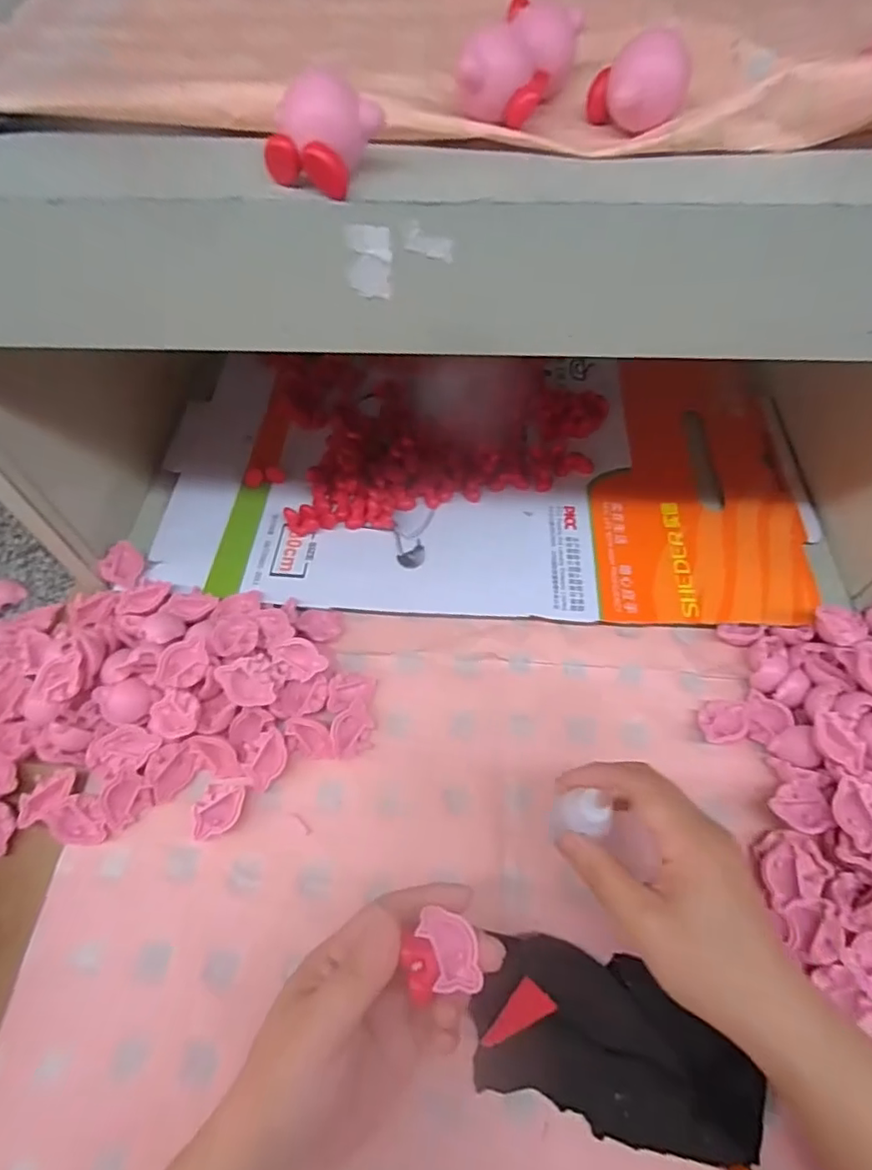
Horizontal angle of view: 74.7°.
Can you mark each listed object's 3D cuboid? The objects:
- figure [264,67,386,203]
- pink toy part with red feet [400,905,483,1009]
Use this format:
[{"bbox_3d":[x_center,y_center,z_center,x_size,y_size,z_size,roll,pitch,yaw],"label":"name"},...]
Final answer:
[{"bbox_3d":[-0.038,-0.151,0.190,0.028,0.028,0.027,25,67,15],"label":"figure"},{"bbox_3d":[0.002,0.158,0.246,0.030,0.014,0.032,-14,58,-8],"label":"pink toy part with red feet"}]

